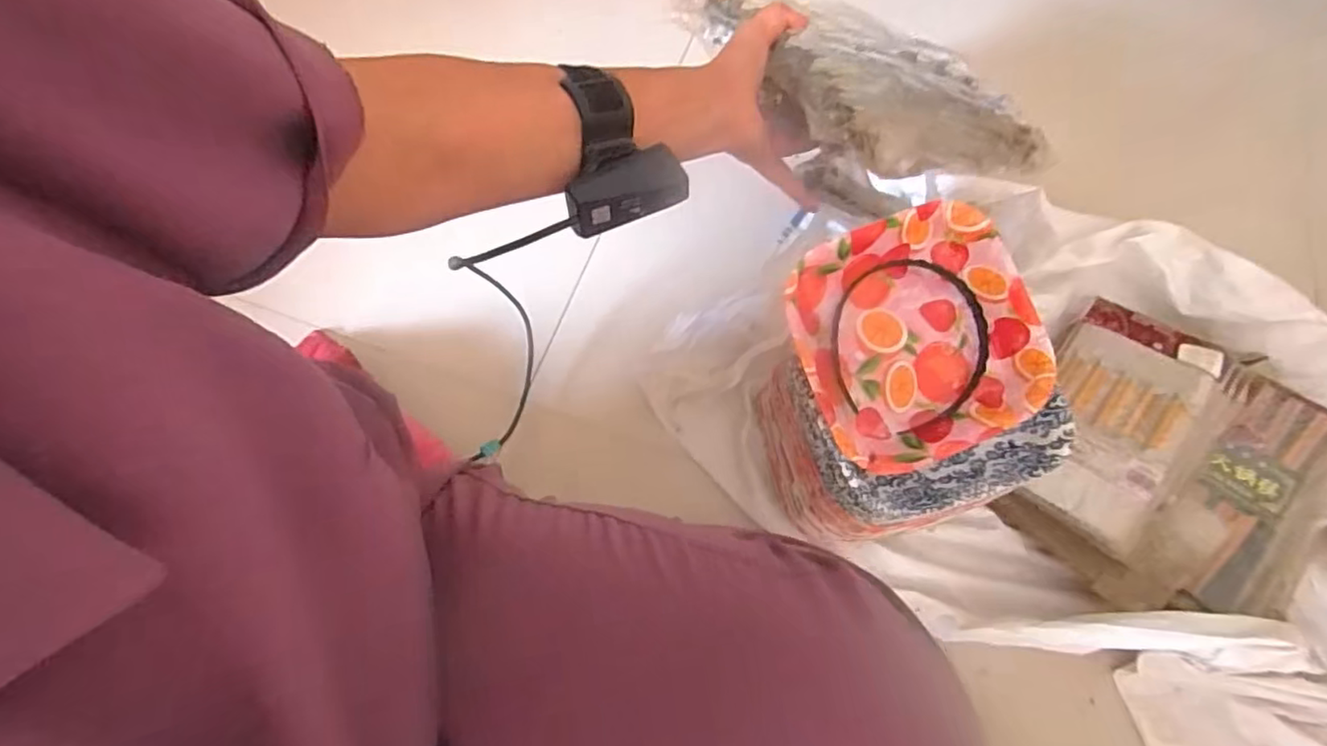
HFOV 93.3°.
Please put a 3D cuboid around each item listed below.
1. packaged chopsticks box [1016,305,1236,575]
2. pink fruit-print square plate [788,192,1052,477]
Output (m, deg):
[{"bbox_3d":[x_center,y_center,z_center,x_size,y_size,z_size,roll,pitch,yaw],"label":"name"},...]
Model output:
[{"bbox_3d":[0.440,0.045,0.603,0.143,0.040,0.249,37,73,12],"label":"packaged chopsticks box"},{"bbox_3d":[0.186,-0.026,0.471,0.175,0.032,0.173,-23,87,-6],"label":"pink fruit-print square plate"}]

